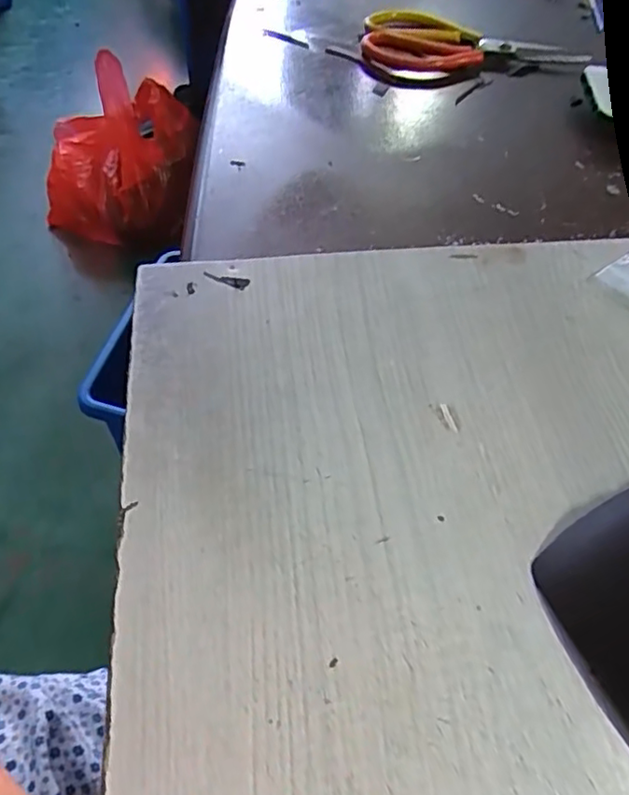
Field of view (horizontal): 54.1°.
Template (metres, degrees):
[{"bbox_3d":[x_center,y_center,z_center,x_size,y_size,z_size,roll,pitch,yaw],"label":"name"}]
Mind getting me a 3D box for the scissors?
[{"bbox_3d":[0.143,-0.311,0.550,0.199,0.013,0.079,8,53,1],"label":"scissors"}]

